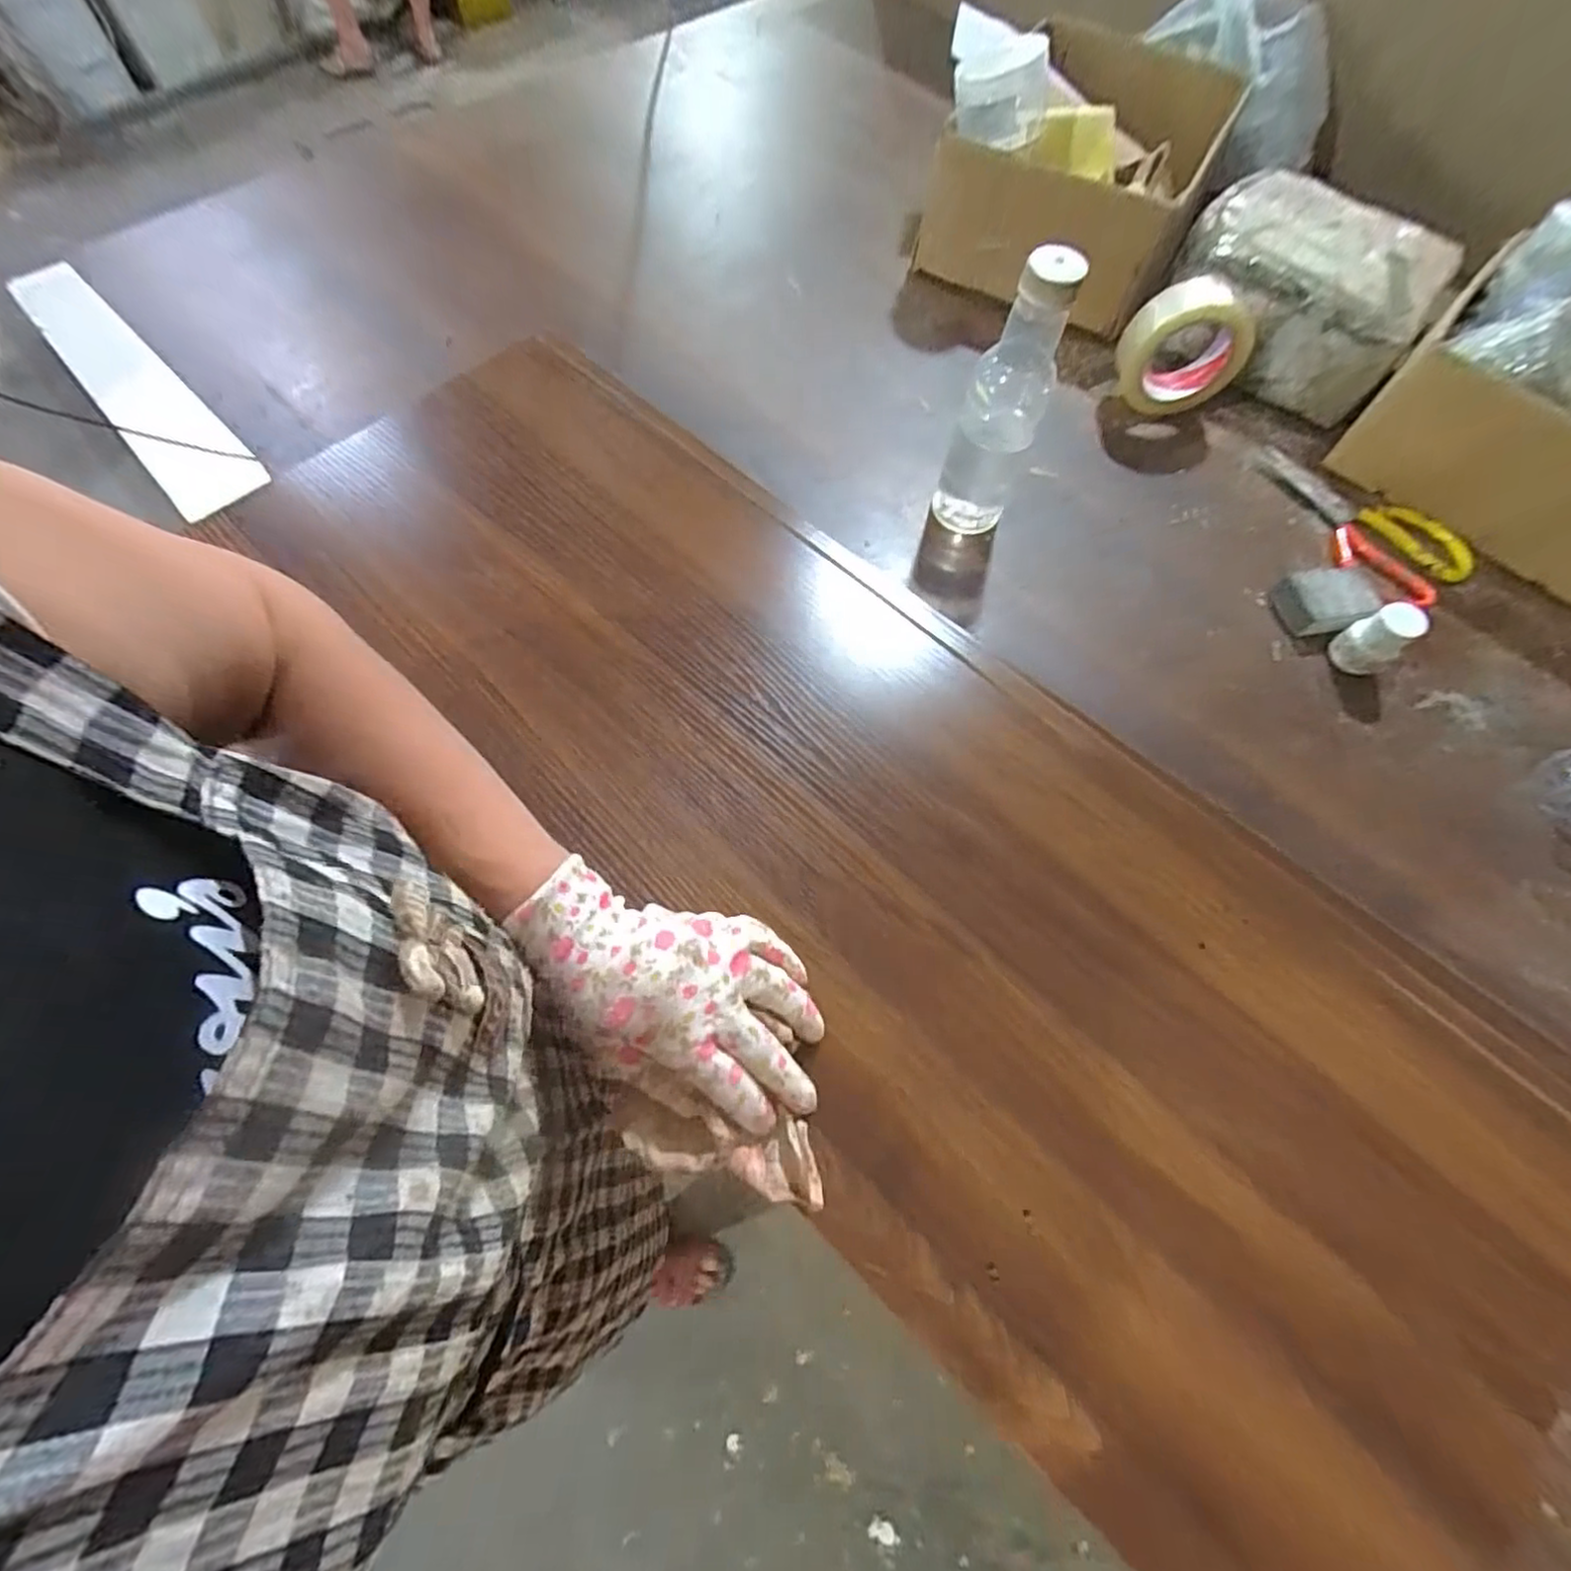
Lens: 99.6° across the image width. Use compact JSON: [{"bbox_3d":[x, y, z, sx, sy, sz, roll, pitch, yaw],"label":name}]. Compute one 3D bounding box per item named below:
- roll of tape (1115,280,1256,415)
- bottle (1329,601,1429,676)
[{"bbox_3d":[0.378,-0.418,0.639,0.106,0.103,0.053,-3,67,-4],"label":"roll of tape"},{"bbox_3d":[0.479,-0.117,0.541,0.036,0.058,0.040,-27,70,-14],"label":"bottle"}]

